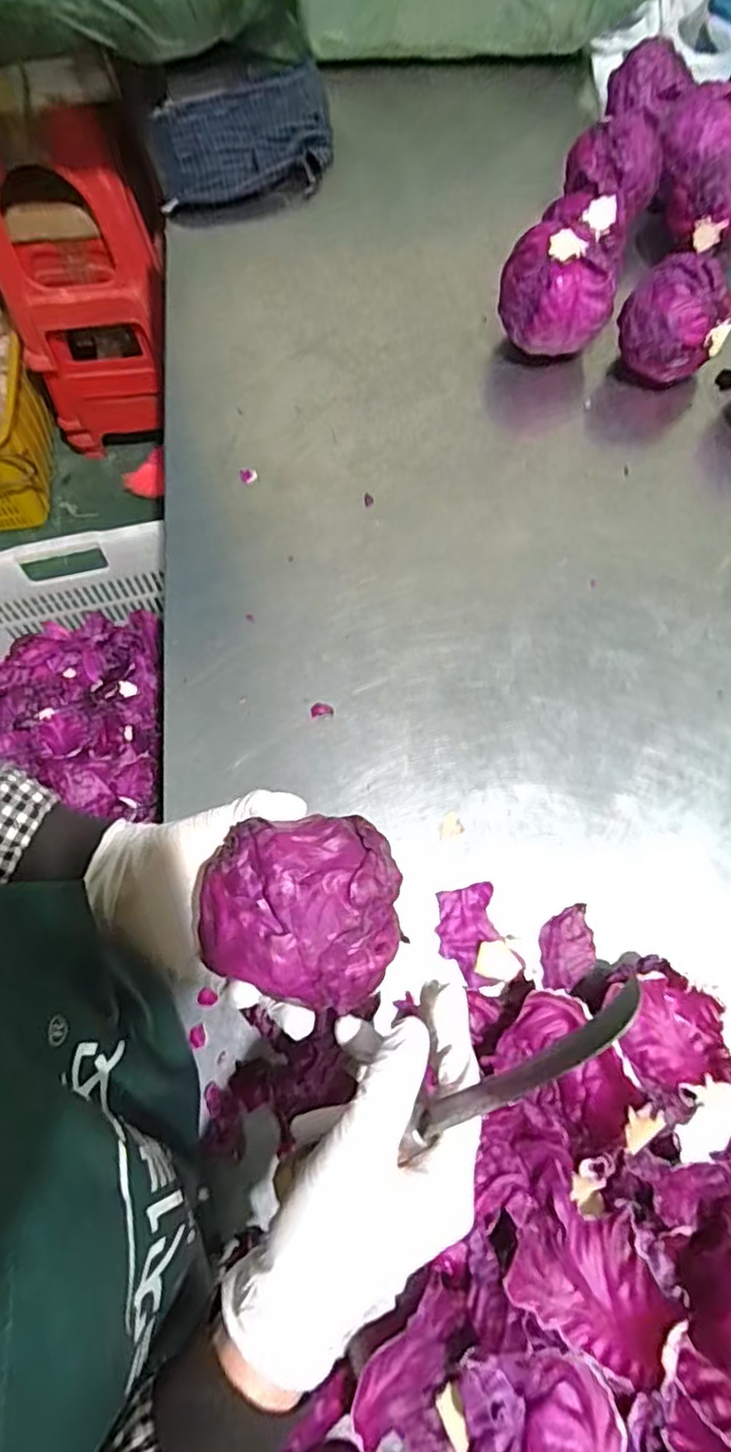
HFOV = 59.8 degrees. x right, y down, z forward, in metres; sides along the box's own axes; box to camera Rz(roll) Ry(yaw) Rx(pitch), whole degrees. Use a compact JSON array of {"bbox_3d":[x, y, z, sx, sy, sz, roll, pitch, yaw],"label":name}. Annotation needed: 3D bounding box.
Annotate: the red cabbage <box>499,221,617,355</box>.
[{"bbox_3d":[0.207,-0.469,0.705,0.093,0.120,0.102,0,67,0],"label":"red cabbage"}]

